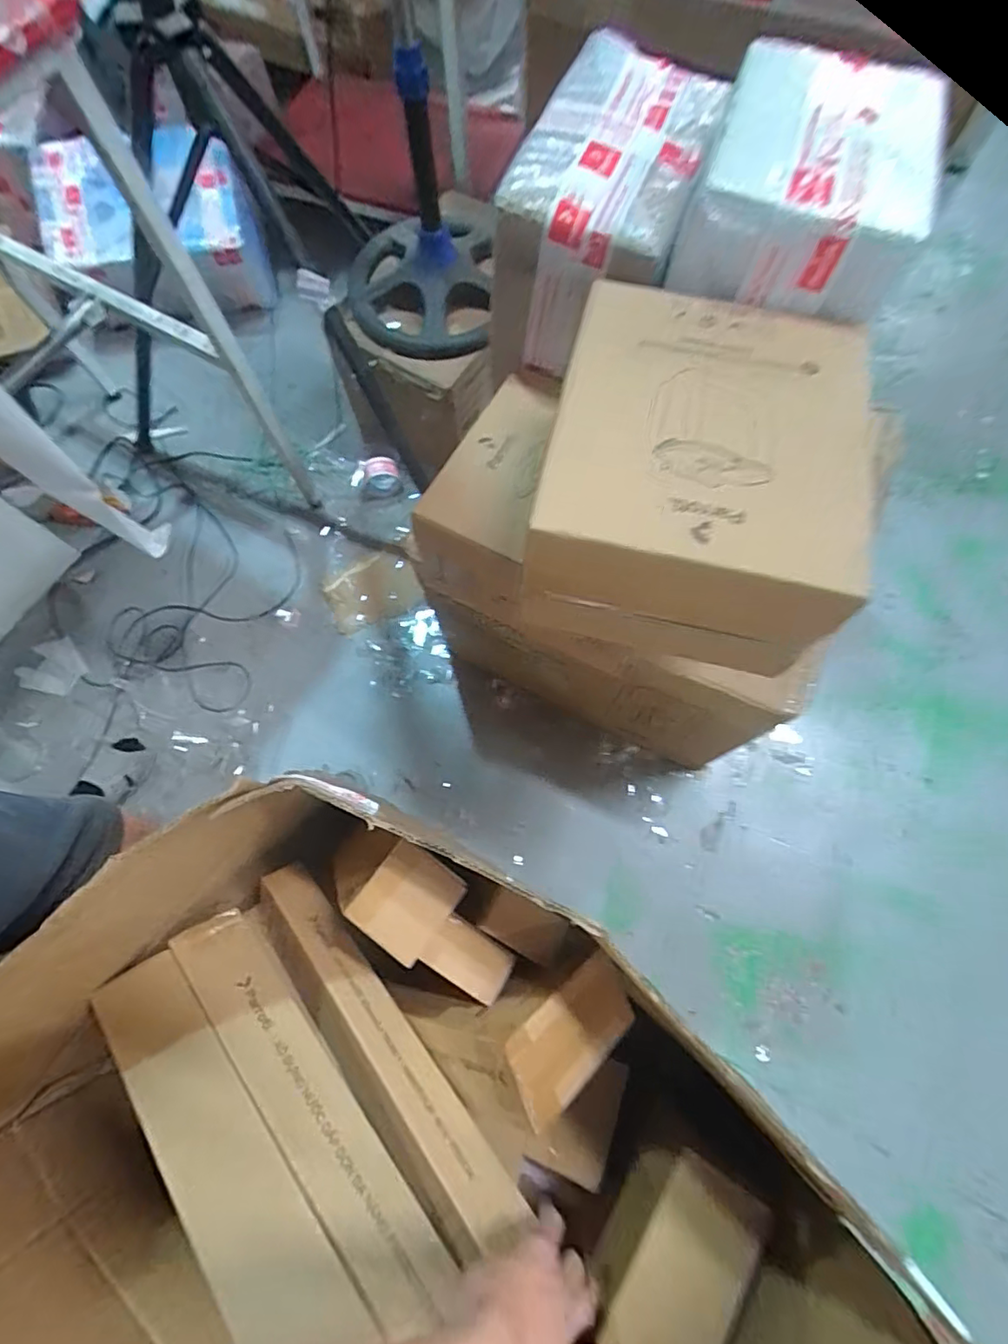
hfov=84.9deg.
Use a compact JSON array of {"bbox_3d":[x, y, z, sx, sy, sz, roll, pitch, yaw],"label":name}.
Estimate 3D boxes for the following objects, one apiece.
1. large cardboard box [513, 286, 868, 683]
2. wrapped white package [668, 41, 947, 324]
[{"bbox_3d":[0.176,-0.189,0.526,0.259,0.144,0.329,12,73,6],"label":"large cardboard box"},{"bbox_3d":[0.277,-0.439,0.503,0.195,0.102,0.202,21,73,8],"label":"wrapped white package"}]

